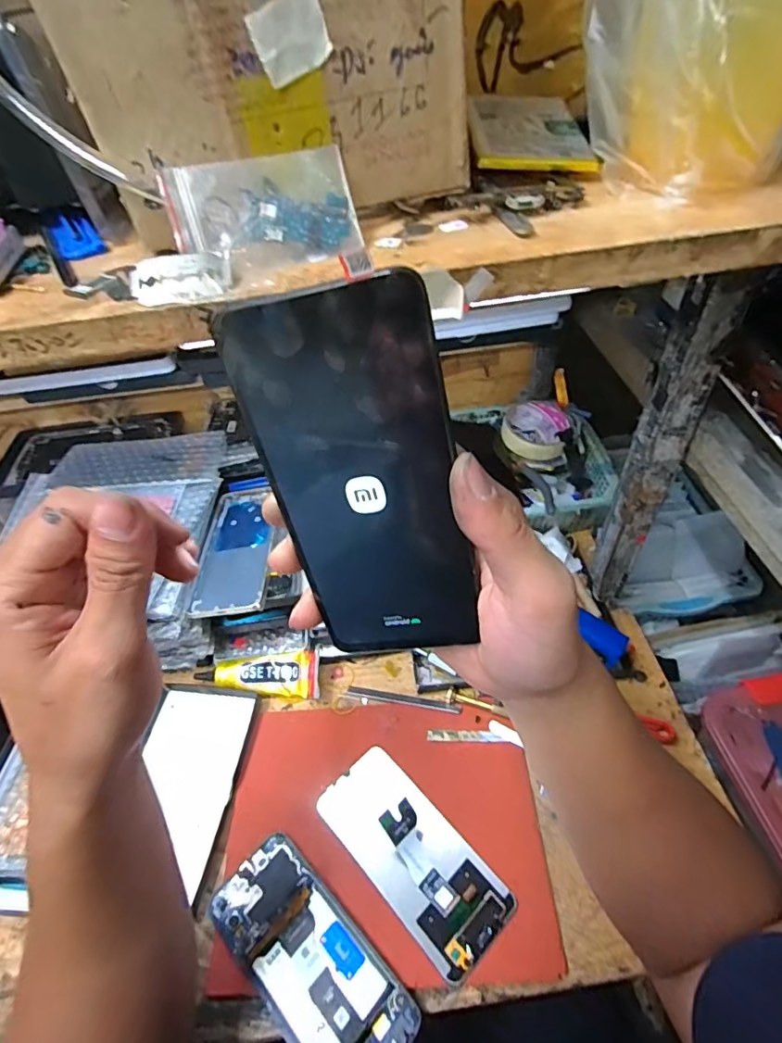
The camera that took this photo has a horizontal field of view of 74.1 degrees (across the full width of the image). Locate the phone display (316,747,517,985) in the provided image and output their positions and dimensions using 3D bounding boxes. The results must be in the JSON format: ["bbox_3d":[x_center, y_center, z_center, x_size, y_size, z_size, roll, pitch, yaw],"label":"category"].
[{"bbox_3d":[0.016,0.254,0.404,0.072,0.032,0.159,-37,55,-25],"label":"phone display"}]

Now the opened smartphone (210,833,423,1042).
[{"bbox_3d":[-0.059,0.314,0.373,0.162,0.010,0.073,33,59,30],"label":"opened smartphone"}]

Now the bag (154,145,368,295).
[{"bbox_3d":[-0.056,-0.136,0.235,0.080,0.054,0.008,-18,9,-11],"label":"bag"}]

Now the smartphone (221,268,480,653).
[{"bbox_3d":[-0.009,-0.009,0.203,0.069,0.154,0.004,-6,31,12],"label":"smartphone"}]

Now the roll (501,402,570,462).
[{"bbox_3d":[0.182,-0.117,0.660,0.077,0.021,0.094,11,50,15],"label":"roll"}]

